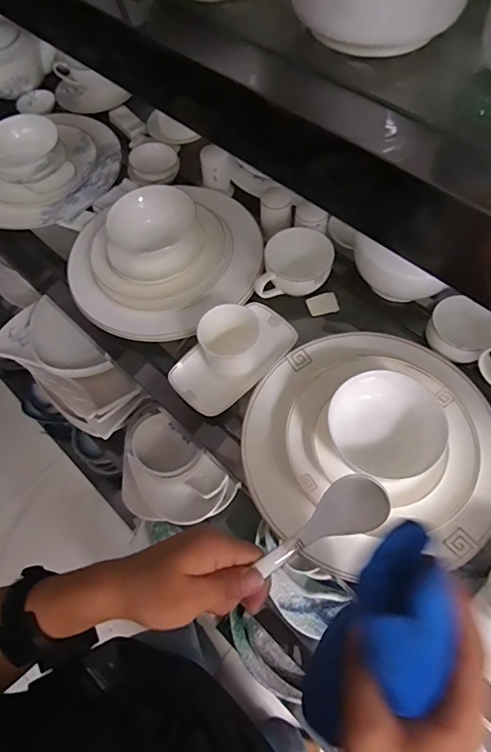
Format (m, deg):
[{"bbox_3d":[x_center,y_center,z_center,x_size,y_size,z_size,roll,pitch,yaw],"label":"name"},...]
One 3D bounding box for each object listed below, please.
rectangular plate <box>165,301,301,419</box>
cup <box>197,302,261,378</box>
[{"bbox_3d":[-0.013,-0.022,0.543,0.152,0.021,0.078,-42,68,-17],"label":"rectangular plate"},{"bbox_3d":[-0.018,-0.042,0.528,0.057,0.068,0.059,-2,63,3],"label":"cup"}]

